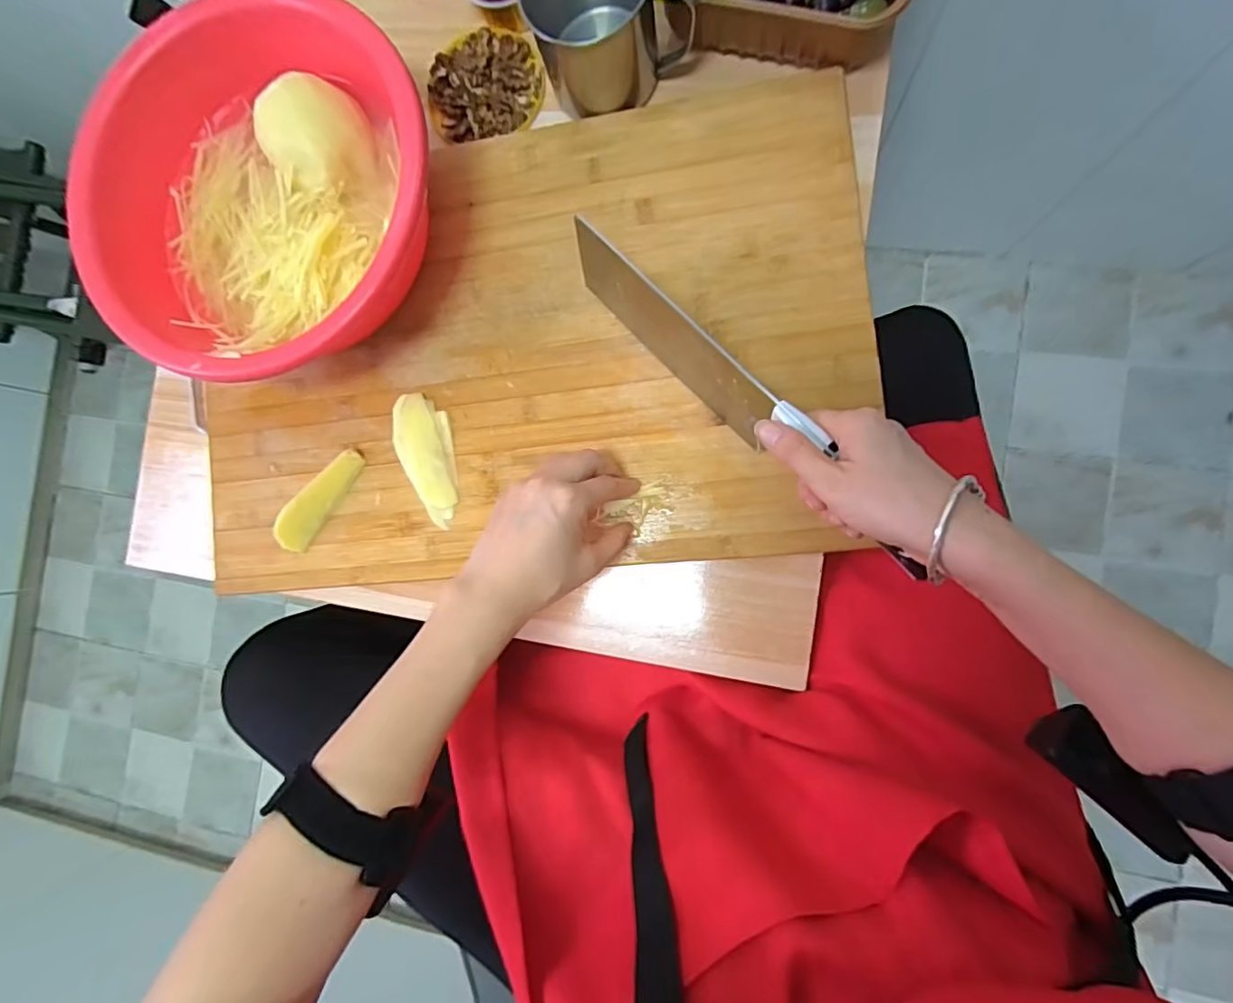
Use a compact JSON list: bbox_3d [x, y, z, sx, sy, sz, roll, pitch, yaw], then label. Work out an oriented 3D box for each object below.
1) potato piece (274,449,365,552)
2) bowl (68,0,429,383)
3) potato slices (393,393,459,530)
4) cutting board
[{"bbox_3d":[-0.234,-0.001,0.442,0.020,0.024,0.091,38,94,9],"label":"potato piece"},{"bbox_3d":[-0.254,-0.216,0.424,0.263,0.090,0.251,0,88,10],"label":"bowl"},{"bbox_3d":[-0.148,-0.033,0.438,0.043,0.008,0.103,-11,86,9],"label":"potato slices"},{"bbox_3d":[-0.081,-0.118,0.437,0.521,0.021,0.344,-5,87,9],"label":"cutting board"}]

